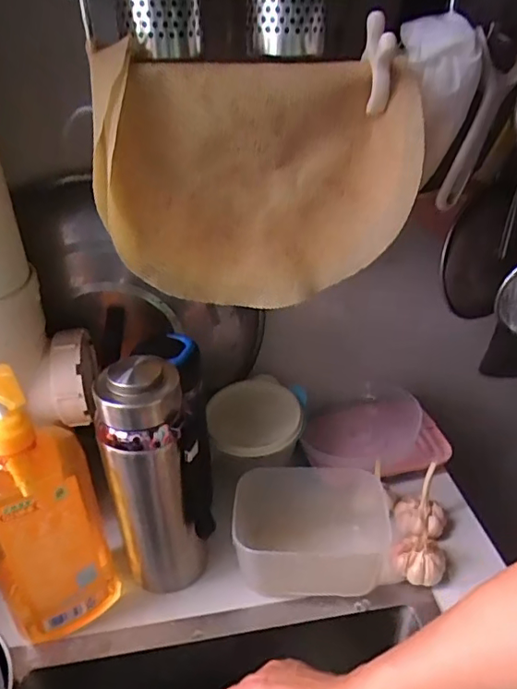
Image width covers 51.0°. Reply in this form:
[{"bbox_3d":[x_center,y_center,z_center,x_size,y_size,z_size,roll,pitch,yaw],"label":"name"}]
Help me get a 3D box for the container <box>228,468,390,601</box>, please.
[{"bbox_3d":[0.056,0.186,0.550,0.159,0.064,0.113,-2,32,0],"label":"container"}]

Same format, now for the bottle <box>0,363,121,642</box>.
[{"bbox_3d":[-0.188,0.131,0.453,0.095,0.258,0.074,-16,35,-21],"label":"bottle"}]

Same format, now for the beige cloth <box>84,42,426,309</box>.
[{"bbox_3d":[0.007,-0.124,0.436,0.251,0.188,0.034,-8,33,-10],"label":"beige cloth"}]

